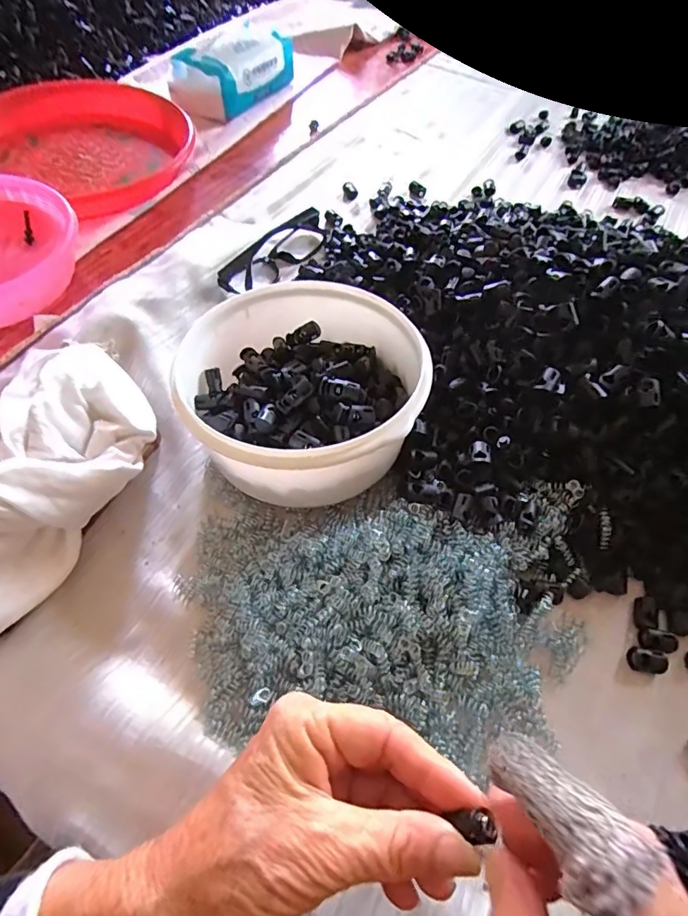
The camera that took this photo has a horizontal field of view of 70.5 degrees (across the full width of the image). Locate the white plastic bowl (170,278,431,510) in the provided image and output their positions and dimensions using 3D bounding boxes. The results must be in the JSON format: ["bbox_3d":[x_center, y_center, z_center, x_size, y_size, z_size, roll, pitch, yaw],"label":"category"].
[{"bbox_3d":[-0.027,-0.046,0.343,0.147,0.086,0.158,2,58,-3],"label":"white plastic bowl"}]

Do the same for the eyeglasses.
[{"bbox_3d":[-0.064,-0.203,0.472,0.035,0.029,0.138,35,62,16],"label":"eyeglasses"}]

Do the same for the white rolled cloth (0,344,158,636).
[{"bbox_3d":[-0.208,0.023,0.306,0.116,0.065,0.223,34,62,16],"label":"white rolled cloth"}]

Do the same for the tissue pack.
[{"bbox_3d":[-0.144,-0.509,0.645,0.088,0.062,0.167,33,61,15],"label":"tissue pack"}]

